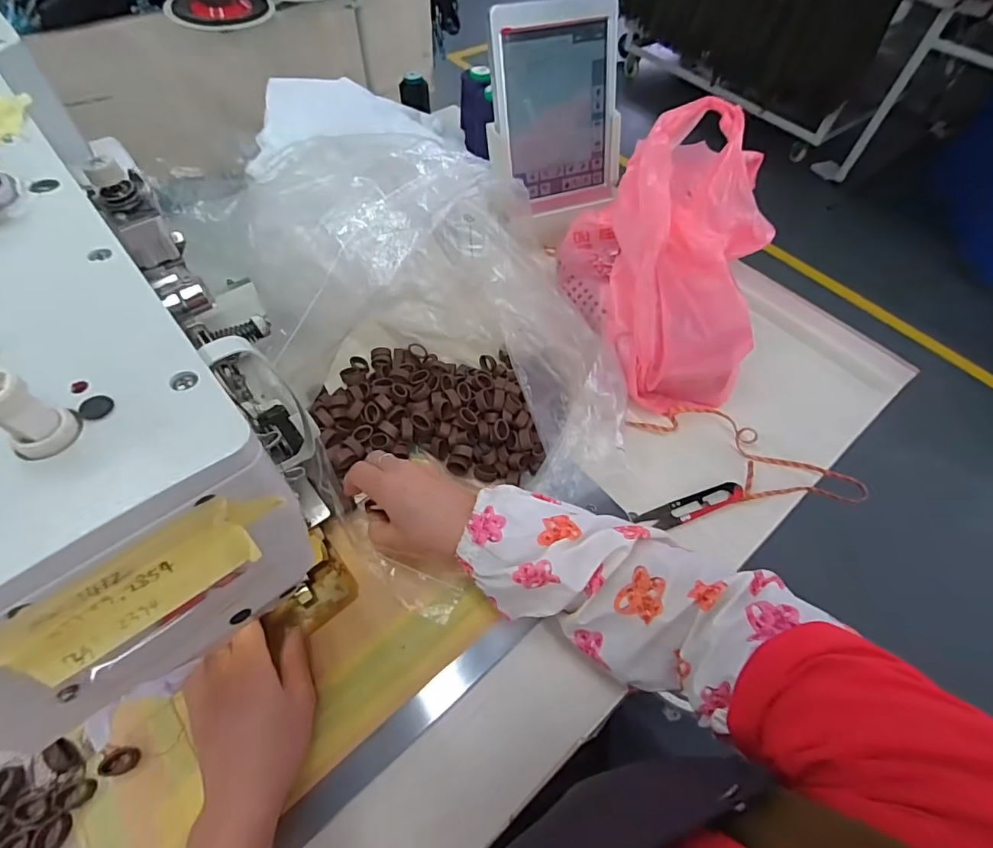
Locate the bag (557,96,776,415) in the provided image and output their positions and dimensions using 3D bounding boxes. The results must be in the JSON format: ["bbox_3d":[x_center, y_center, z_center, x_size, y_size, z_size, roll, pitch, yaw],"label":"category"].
[{"bbox_3d":[0.164,-0.167,0.507,0.184,0.168,0.262,4,58,3],"label":"bag"}]

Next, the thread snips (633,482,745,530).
[{"bbox_3d":[0.178,0.075,0.450,0.101,0.006,0.023,-18,59,-10],"label":"thread snips"}]

